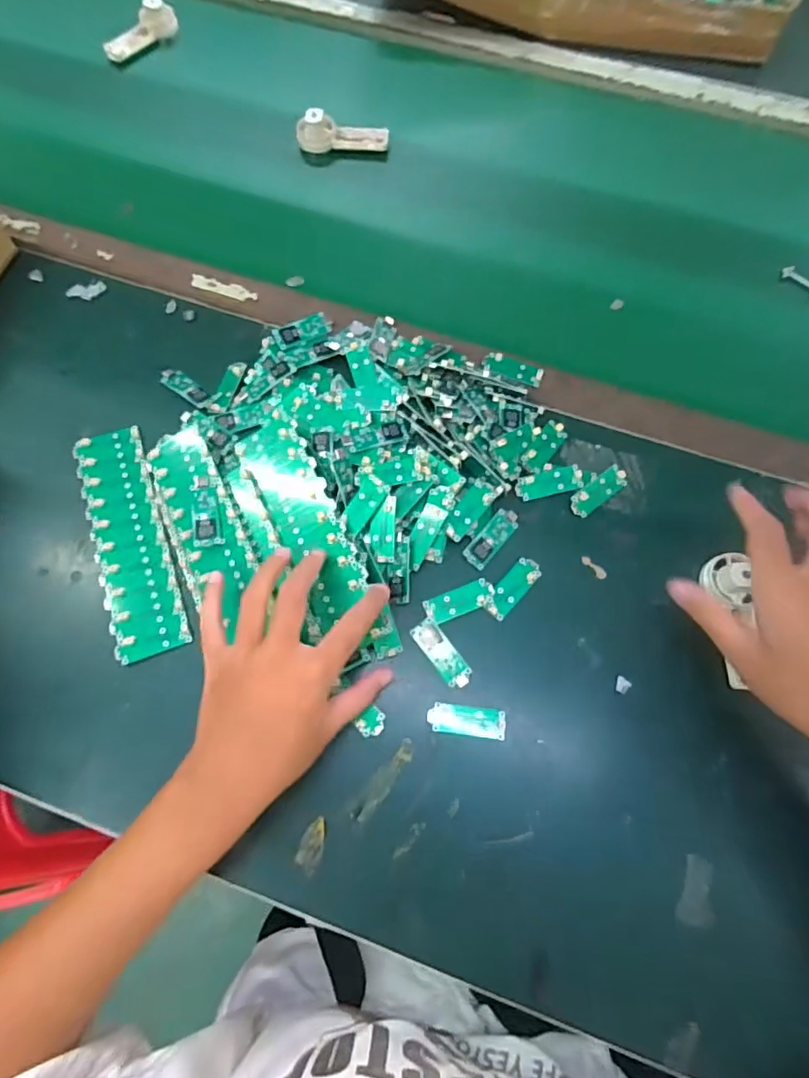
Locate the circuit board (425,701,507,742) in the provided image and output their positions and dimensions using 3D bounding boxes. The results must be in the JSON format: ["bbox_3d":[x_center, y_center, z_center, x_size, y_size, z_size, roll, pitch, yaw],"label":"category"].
[{"bbox_3d":[0.042,0.122,0.376,0.051,0.004,0.019,7,69,2],"label":"circuit board"}]

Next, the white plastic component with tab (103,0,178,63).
[{"bbox_3d":[-0.298,-0.574,0.632,0.022,0.031,0.090,43,74,14],"label":"white plastic component with tab"}]

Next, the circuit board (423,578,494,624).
[{"bbox_3d":[0.040,0.045,0.407,0.051,0.004,0.020,-20,70,-9],"label":"circuit board"}]

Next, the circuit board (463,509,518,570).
[{"bbox_3d":[0.066,-0.001,0.424,0.018,0.006,0.052,39,73,13],"label":"circuit board"}]

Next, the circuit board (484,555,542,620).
[{"bbox_3d":[0.079,0.035,0.412,0.018,0.004,0.052,39,73,13],"label":"circuit board"}]

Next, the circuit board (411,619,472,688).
[{"bbox_3d":[0.026,0.080,0.394,0.019,0.004,0.051,-33,73,-13],"label":"circuit board"}]

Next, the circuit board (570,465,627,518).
[{"bbox_3d":[0.152,-0.038,0.438,0.052,0.004,0.018,-36,94,-12],"label":"circuit board"}]

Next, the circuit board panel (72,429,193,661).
[{"bbox_3d":[-0.207,-0.002,0.423,0.052,0.005,0.187,-19,70,-8],"label":"circuit board panel"}]

